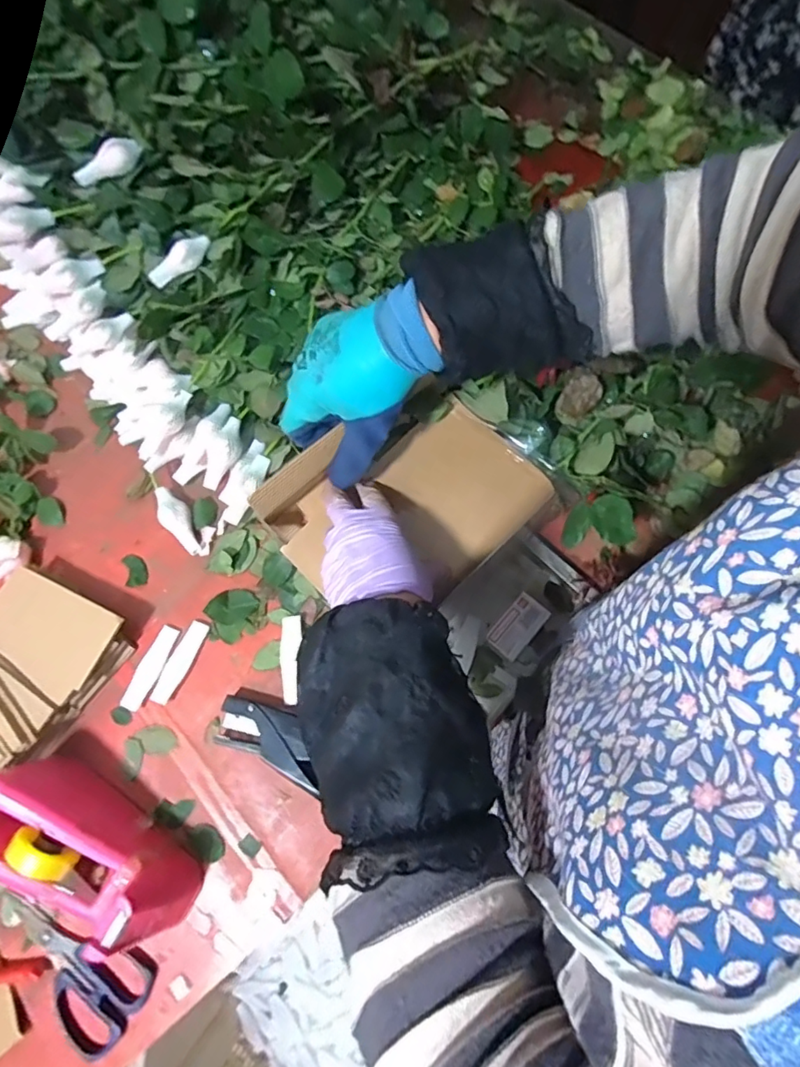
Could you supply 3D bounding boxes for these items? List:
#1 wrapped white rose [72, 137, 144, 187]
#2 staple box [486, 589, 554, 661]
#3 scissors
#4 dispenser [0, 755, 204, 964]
[{"bbox_3d":[-0.332,-0.425,0.608,0.082,0.026,0.024,-17,69,-5],"label":"wrapped white rose"},{"bbox_3d":[0.124,0.097,0.560,0.037,0.012,0.066,39,75,15],"label":"staple box"},{"bbox_3d":[-0.304,0.386,0.489,0.162,0.008,0.080,36,74,14],"label":"scissors"},{"bbox_3d":[-0.280,0.286,0.474,0.200,0.099,0.075,29,75,10],"label":"dispenser"}]

